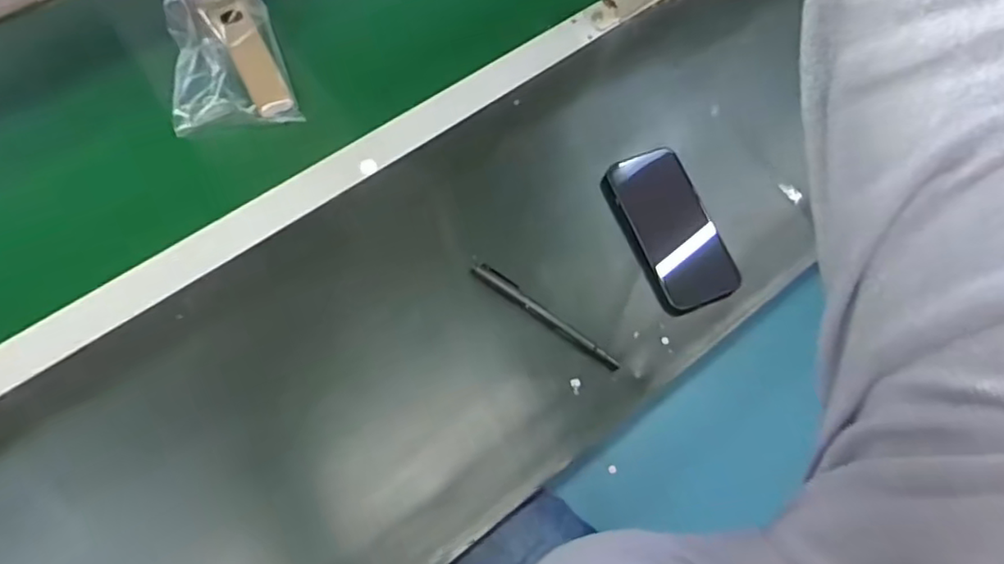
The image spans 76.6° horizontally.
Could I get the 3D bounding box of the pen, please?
[{"bbox_3d":[0.038,0.028,0.541,0.145,0.014,0.015,34,73,11],"label":"pen"}]

